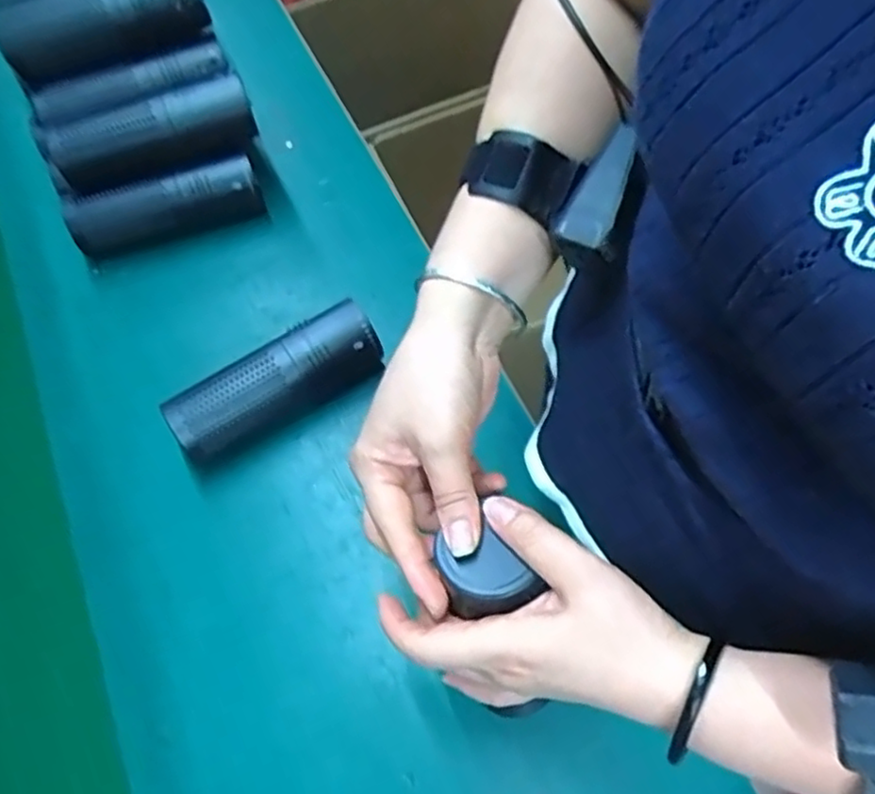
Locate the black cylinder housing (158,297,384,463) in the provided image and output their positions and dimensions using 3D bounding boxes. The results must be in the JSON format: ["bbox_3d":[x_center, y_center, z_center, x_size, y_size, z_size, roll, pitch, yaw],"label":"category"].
[{"bbox_3d":[-0.121,-0.009,0.533,0.160,0.061,0.047,-26,64,-10],"label":"black cylinder housing"}]

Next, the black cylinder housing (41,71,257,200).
[{"bbox_3d":[-0.243,-0.218,0.585,0.176,0.052,0.044,-17,63,-5],"label":"black cylinder housing"}]

